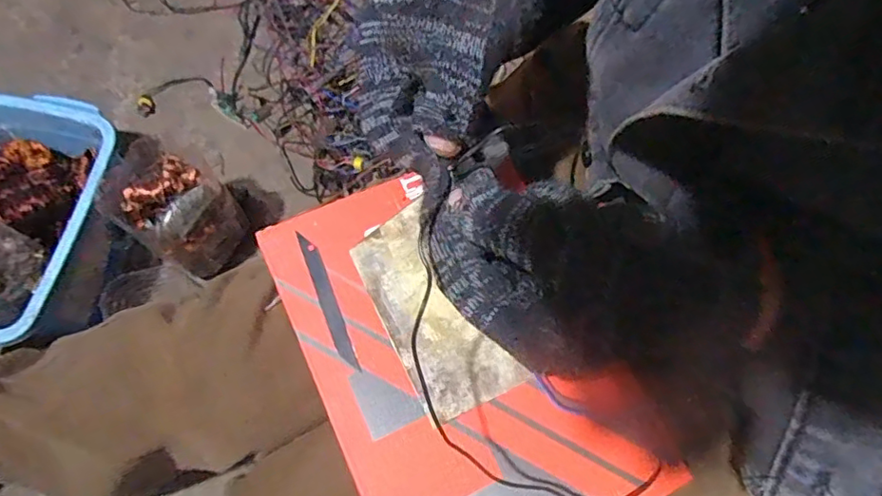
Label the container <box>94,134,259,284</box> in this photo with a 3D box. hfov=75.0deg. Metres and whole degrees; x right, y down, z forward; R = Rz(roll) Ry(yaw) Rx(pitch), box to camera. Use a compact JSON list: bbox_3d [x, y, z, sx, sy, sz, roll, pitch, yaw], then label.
[{"bbox_3d":[-0.310,-0.037,0.693,0.121,0.155,0.107,29,73,7],"label":"container"}]

